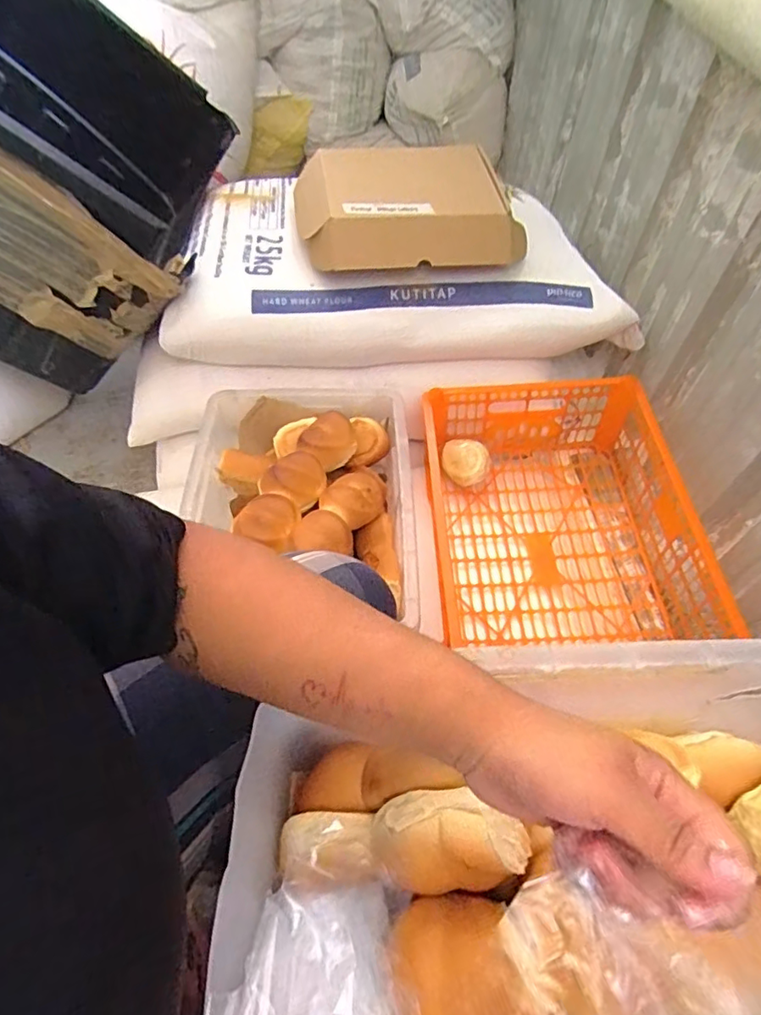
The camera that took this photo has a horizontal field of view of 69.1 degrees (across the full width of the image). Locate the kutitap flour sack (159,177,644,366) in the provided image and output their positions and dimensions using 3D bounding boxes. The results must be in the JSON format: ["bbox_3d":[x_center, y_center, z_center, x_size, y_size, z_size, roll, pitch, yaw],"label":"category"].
[{"bbox_3d":[0.030,-0.403,0.918,0.710,0.117,0.343,-3,55,-3],"label":"kutitap flour sack"}]

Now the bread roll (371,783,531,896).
[{"bbox_3d":[0.040,0.193,0.321,0.081,0.041,0.050,-5,55,-5],"label":"bread roll"}]

